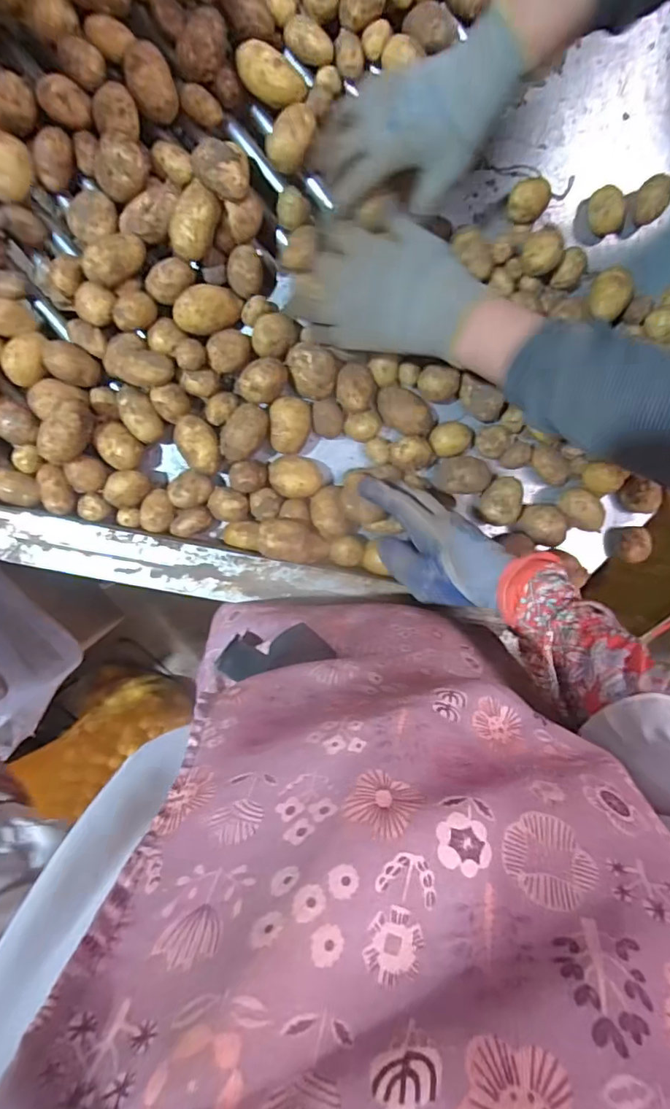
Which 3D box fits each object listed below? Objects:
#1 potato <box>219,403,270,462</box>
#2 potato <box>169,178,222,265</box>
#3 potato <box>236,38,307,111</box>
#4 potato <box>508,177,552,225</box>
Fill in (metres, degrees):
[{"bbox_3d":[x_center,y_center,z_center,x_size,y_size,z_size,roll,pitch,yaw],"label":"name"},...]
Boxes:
[{"bbox_3d":[-0.089,-0.117,0.512,0.036,0.030,0.057,31,98,-2],"label":"potato"},{"bbox_3d":[-0.125,-0.300,0.483,0.035,0.035,0.065,22,98,-1],"label":"potato"},{"bbox_3d":[-0.060,-0.429,0.481,0.061,0.027,0.035,26,98,-1],"label":"potato"},{"bbox_3d":[0.191,-0.348,0.526,0.036,0.031,0.037,0,97,2],"label":"potato"}]

